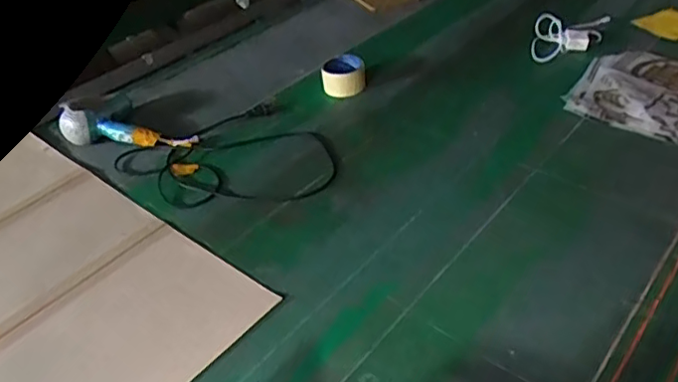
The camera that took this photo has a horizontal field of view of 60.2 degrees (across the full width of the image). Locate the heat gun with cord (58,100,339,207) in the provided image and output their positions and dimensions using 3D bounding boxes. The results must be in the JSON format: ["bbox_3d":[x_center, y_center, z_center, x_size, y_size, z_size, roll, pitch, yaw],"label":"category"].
[{"bbox_3d":[-0.251,-0.077,0.992,0.465,0.070,0.282,-11,40,-5],"label":"heat gun with cord"}]

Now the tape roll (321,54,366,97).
[{"bbox_3d":[0.009,-0.231,1.169,0.083,0.046,0.082,-4,40,4],"label":"tape roll"}]

